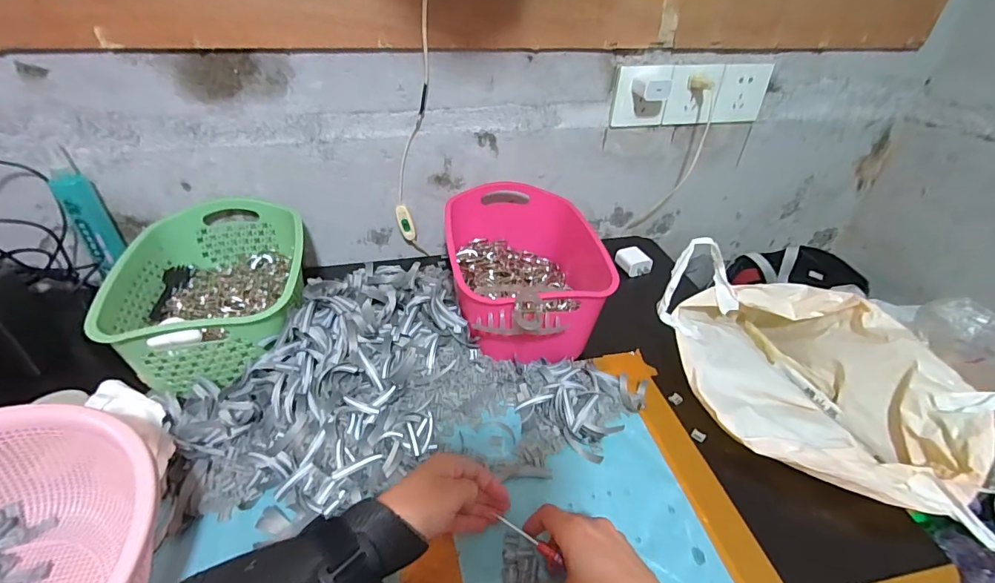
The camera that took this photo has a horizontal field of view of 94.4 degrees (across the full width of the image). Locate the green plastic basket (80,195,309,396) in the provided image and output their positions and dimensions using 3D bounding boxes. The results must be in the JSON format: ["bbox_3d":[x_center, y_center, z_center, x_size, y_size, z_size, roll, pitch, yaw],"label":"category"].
[{"bbox_3d":[-0.348,-0.010,0.585,0.200,0.094,0.276,-10,40,-15],"label":"green plastic basket"}]

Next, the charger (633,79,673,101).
[{"bbox_3d":[0.224,-0.296,0.668,0.033,0.028,0.050,-10,40,-15],"label":"charger"}]

